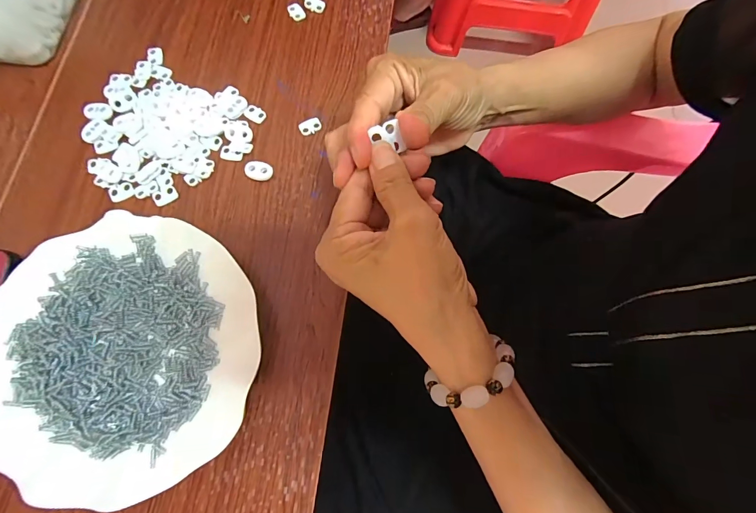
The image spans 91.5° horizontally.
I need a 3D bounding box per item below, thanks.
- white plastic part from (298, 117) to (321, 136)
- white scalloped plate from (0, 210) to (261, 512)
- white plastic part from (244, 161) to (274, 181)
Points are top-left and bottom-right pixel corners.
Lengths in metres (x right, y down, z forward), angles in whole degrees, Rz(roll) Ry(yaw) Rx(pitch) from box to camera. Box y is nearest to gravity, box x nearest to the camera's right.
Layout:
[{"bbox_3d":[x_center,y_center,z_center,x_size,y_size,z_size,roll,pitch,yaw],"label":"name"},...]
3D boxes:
[{"bbox_3d":[-0.059,-0.113,0.319,0.019,0.004,0.013,-17,76,-6],"label":"white plastic part"},{"bbox_3d":[-0.176,0.065,0.258,0.180,0.029,0.181,0,75,-2],"label":"white scalloped plate"},{"bbox_3d":[-0.099,-0.071,0.307,0.024,0.008,0.014,4,75,-1],"label":"white plastic part"}]

